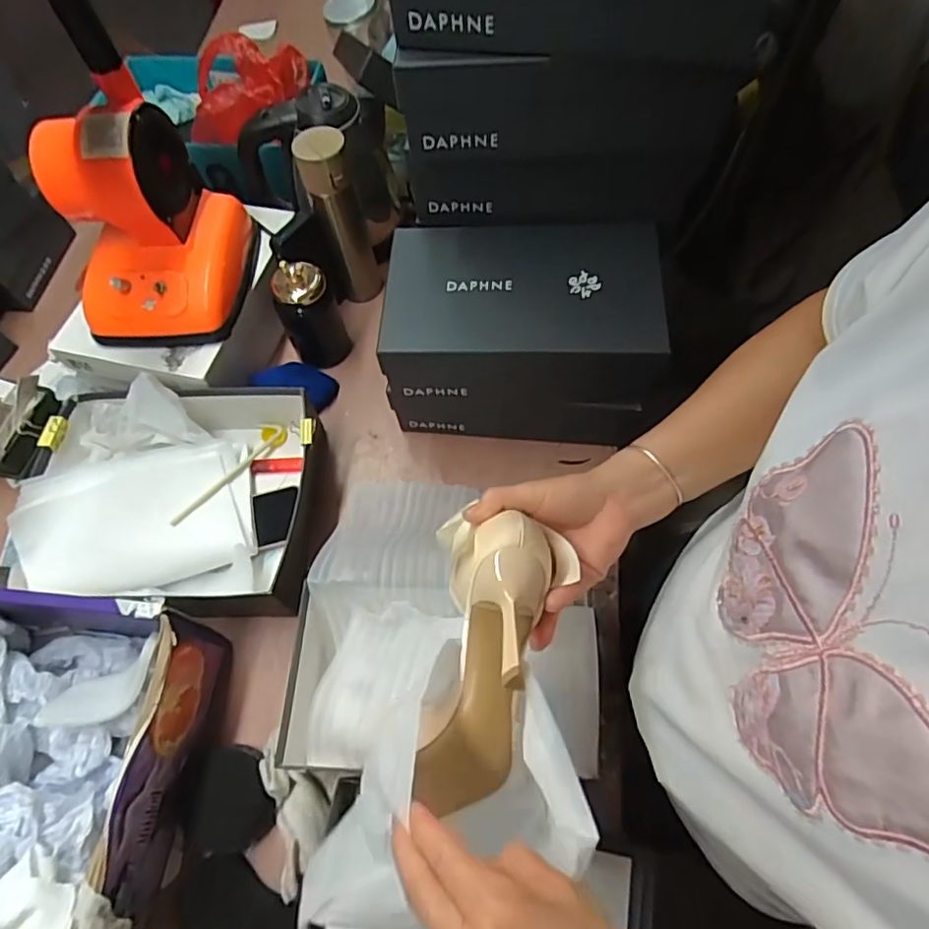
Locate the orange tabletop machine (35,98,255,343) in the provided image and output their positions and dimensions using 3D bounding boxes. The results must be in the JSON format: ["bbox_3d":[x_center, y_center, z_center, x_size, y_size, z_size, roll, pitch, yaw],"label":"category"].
[{"bbox_3d":[-0.374,-0.283,0.692,0.173,0.196,0.209,1,63,4],"label":"orange tabletop machine"}]

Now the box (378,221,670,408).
[{"bbox_3d":[0.065,-0.167,0.676,0.292,0.110,0.194,2,63,4],"label":"box"}]

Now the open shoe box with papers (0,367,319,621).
[{"bbox_3d":[-0.341,0.036,0.706,0.319,0.100,0.263,0,63,3],"label":"open shoe box with papers"}]

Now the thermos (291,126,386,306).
[{"bbox_3d":[-0.162,-0.328,0.810,0.072,0.252,0.063,-17,63,-5],"label":"thermos"}]

